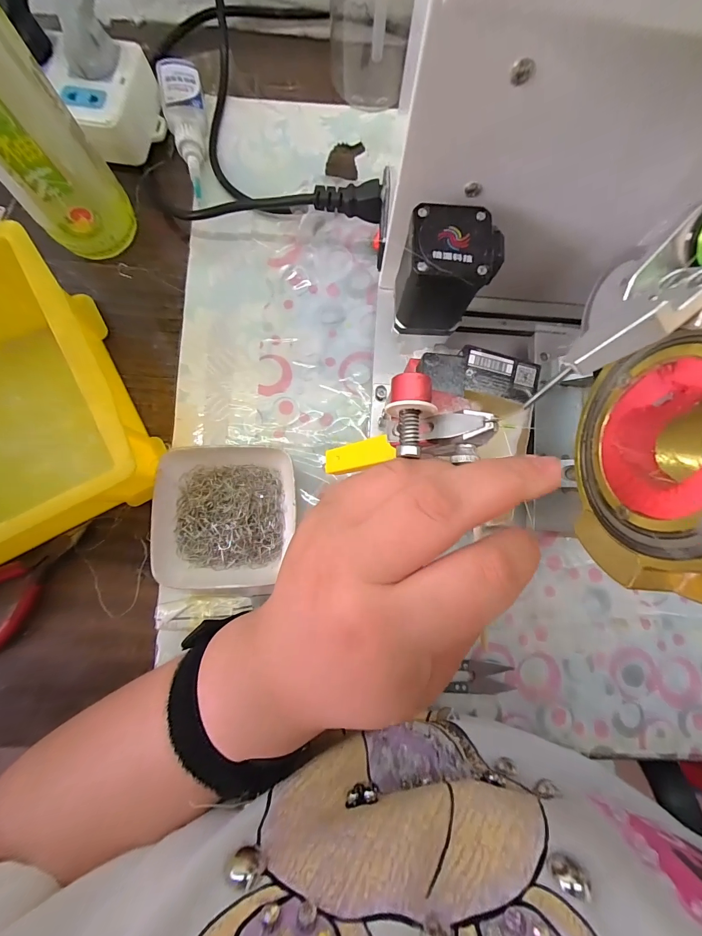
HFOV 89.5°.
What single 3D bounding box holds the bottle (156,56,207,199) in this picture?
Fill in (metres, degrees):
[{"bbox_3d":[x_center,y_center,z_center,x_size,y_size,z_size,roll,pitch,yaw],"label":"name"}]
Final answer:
[{"bbox_3d":[-0.134,-0.284,0.295,0.032,0.021,0.113,-12,83,-4],"label":"bottle"}]

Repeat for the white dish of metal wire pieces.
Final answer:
[{"bbox_3d":[-0.090,0.035,0.258,0.094,0.025,0.100,0,83,-2],"label":"white dish of metal wire pieces"}]

